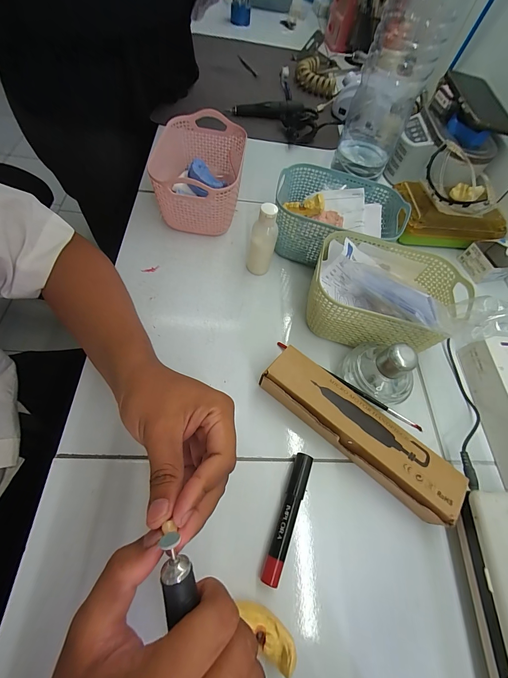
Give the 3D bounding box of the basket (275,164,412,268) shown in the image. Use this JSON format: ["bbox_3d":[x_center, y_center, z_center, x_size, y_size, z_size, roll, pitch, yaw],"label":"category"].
[{"bbox_3d":[0.117,-0.167,0.416,0.171,0.077,0.128,16,60,0],"label":"basket"}]

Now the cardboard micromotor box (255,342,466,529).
[{"bbox_3d":[0.102,0.094,0.298,0.213,0.040,0.058,39,63,13],"label":"cardboard micromotor box"}]

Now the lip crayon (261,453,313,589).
[{"bbox_3d":[0.033,0.163,0.267,0.017,0.017,0.107,22,61,4],"label":"lip crayon"}]

